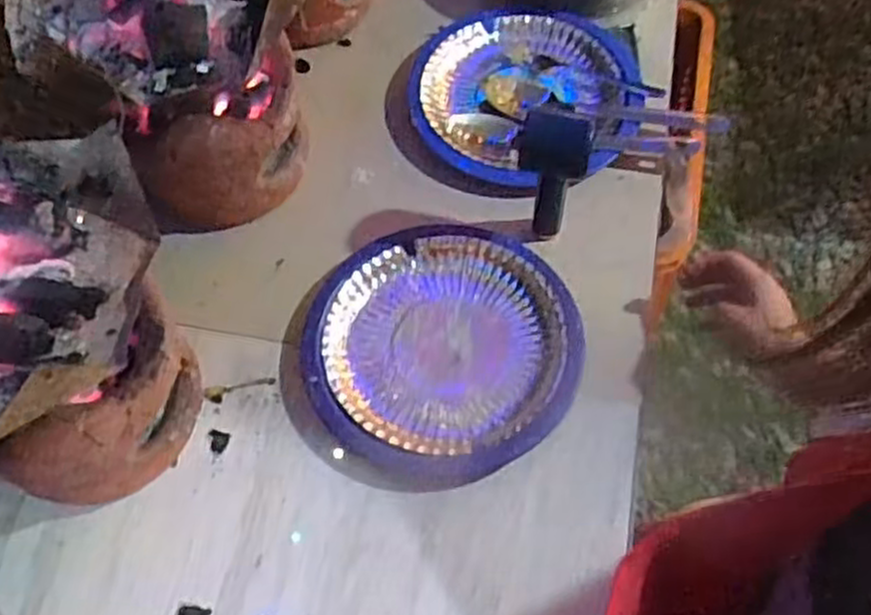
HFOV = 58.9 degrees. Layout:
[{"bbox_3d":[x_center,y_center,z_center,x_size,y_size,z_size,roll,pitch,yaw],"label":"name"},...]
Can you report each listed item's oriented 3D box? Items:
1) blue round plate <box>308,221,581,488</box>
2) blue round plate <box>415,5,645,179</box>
[{"bbox_3d":[0.005,0.032,0.726,0.248,0.025,0.251,-1,61,2],"label":"blue round plate"},{"bbox_3d":[0.101,-0.242,0.874,0.249,0.041,0.240,-1,61,2],"label":"blue round plate"}]

